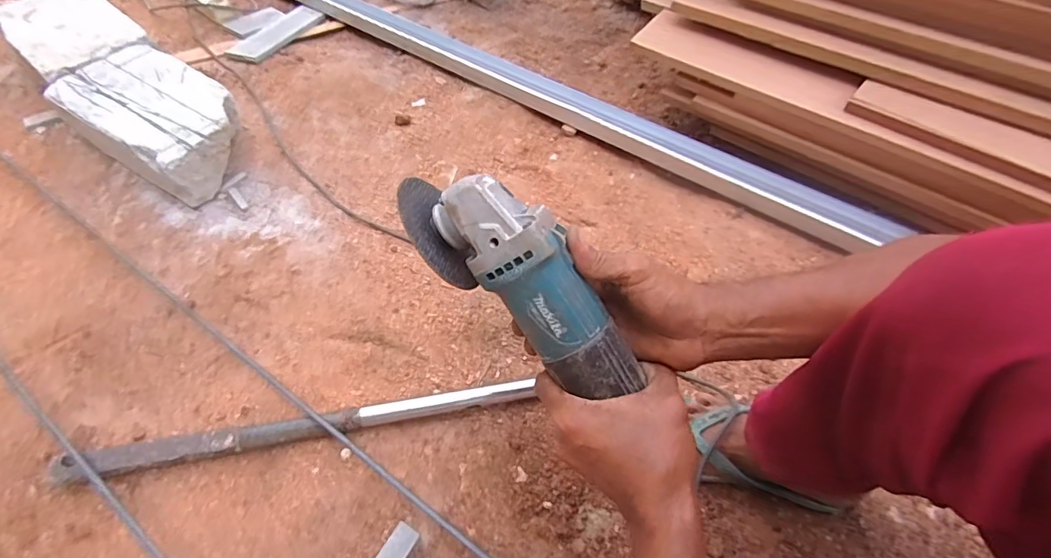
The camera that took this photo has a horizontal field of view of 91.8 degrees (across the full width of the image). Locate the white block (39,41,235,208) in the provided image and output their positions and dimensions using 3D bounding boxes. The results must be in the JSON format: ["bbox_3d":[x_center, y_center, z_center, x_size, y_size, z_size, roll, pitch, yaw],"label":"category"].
[{"bbox_3d":[-0.643,-0.279,0.907,0.340,0.128,0.189,27,57,20],"label":"white block"}]

